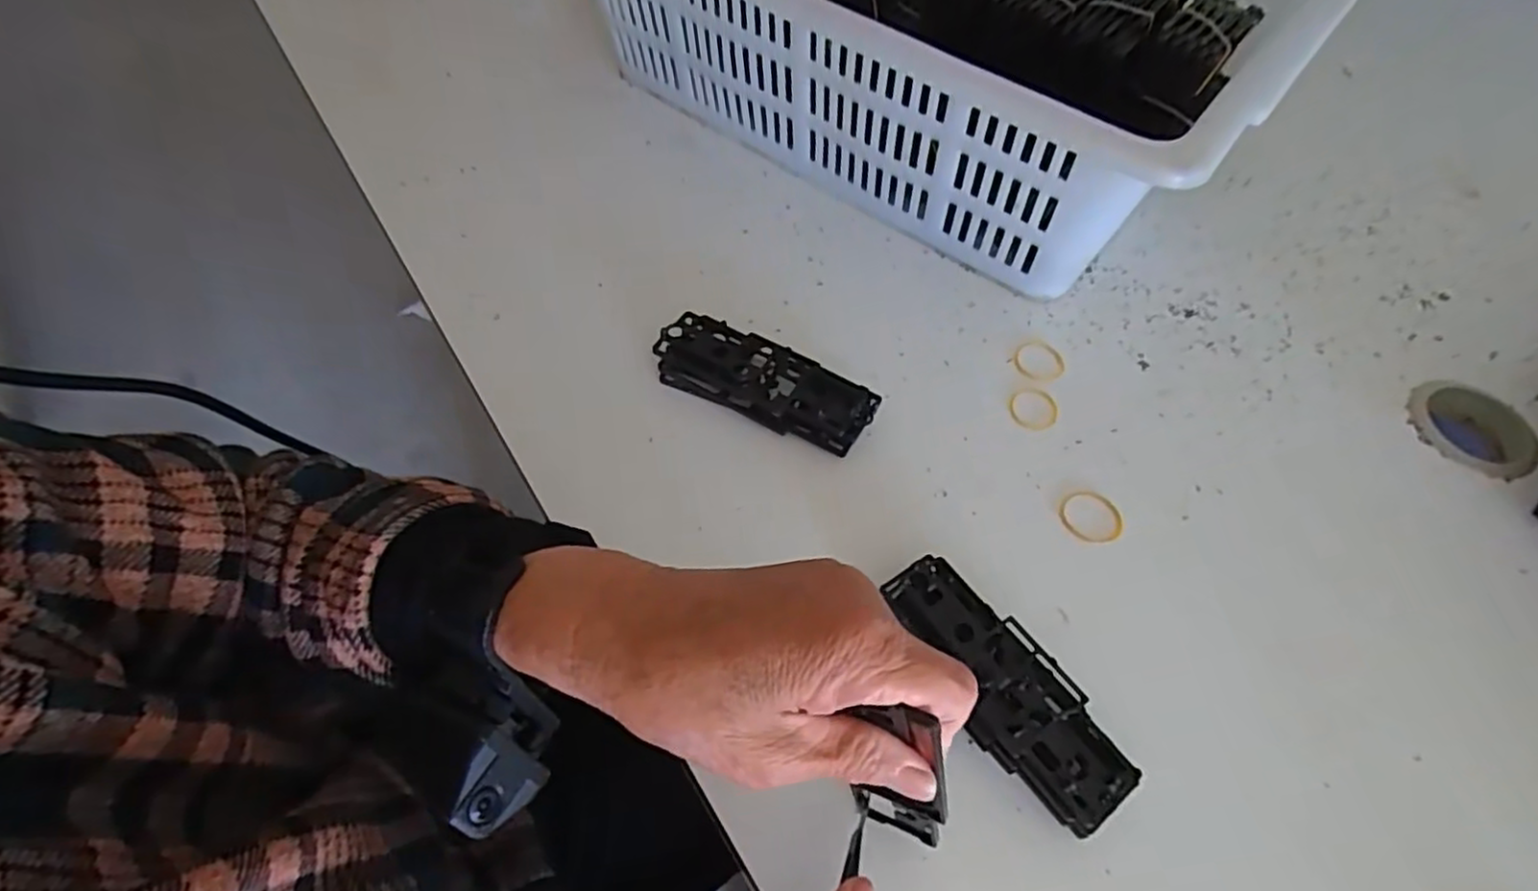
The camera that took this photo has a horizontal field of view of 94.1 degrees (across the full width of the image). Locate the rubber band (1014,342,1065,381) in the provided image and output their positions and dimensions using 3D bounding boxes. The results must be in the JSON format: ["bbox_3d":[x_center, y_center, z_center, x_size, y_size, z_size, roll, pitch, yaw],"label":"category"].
[{"bbox_3d":[0.169,-0.054,0.447,0.031,0.004,0.030,2,55,-2],"label":"rubber band"}]

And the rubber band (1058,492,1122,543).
[{"bbox_3d":[0.174,0.037,0.385,0.033,0.004,0.030,4,55,0],"label":"rubber band"}]

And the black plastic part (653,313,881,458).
[{"bbox_3d":[-0.002,-0.036,0.415,0.125,0.022,0.047,26,58,14],"label":"black plastic part"}]

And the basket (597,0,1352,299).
[{"bbox_3d":[0.127,-0.343,0.561,0.502,0.138,0.397,34,60,19],"label":"basket"}]

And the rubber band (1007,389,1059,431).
[{"bbox_3d":[0.157,-0.023,0.426,0.029,0.004,0.031,2,55,-2],"label":"rubber band"}]

